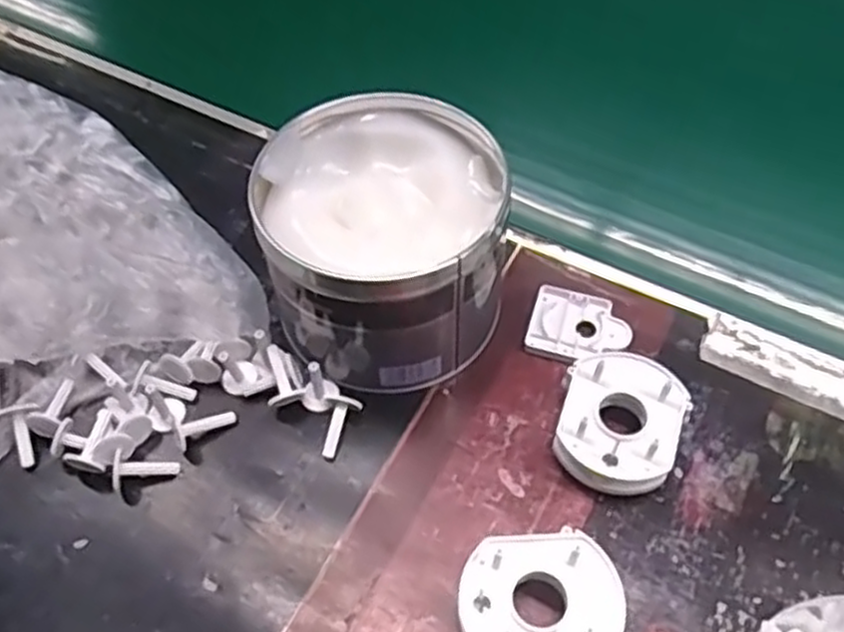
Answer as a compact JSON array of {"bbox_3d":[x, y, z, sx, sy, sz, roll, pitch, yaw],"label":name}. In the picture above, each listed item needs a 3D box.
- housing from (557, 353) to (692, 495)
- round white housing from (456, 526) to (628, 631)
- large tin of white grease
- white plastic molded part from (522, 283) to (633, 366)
[{"bbox_3d":[0.102,0.051,0.409,0.062,0.035,0.079,24,59,18],"label":"housing"},{"bbox_3d":[0.052,0.132,0.357,0.070,0.030,0.060,-7,55,-3],"label":"round white housing"},{"bbox_3d":[-0.020,-0.038,0.433,0.123,0.099,0.126,-1,55,1],"label":"large tin of white grease"},{"bbox_3d":[0.090,0.007,0.455,0.055,0.009,0.045,16,57,13],"label":"white plastic molded part"}]

